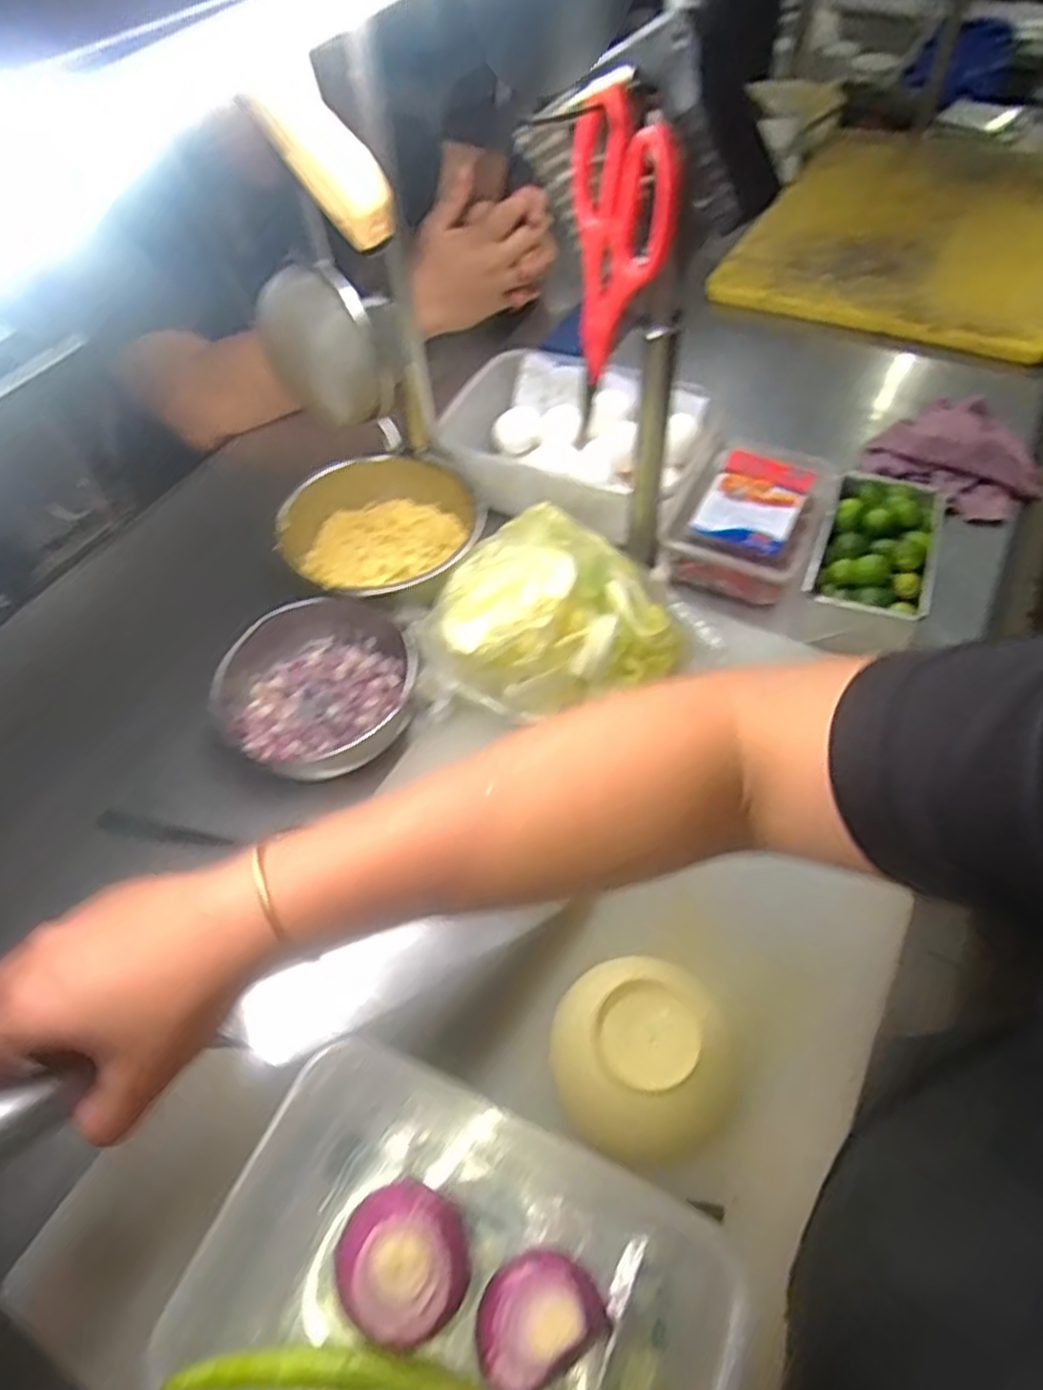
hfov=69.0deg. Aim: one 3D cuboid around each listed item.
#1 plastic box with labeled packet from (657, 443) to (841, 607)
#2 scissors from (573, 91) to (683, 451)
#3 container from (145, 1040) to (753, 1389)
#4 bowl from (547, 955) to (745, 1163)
[{"bbox_3d":[0.195,-0.152,0.656,0.118,0.052,0.157,22,58,16],"label":"plastic box with labeled packet"},{"bbox_3d":[0.045,-0.232,0.416,0.022,0.178,0.081,-24,80,-16],"label":"scissors"},{"bbox_3d":[-0.019,0.211,0.257,0.167,0.070,0.122,20,58,15],"label":"container"},{"bbox_3d":[0.067,0.192,0.412,0.097,0.046,0.096,-1,55,1],"label":"bowl"}]

